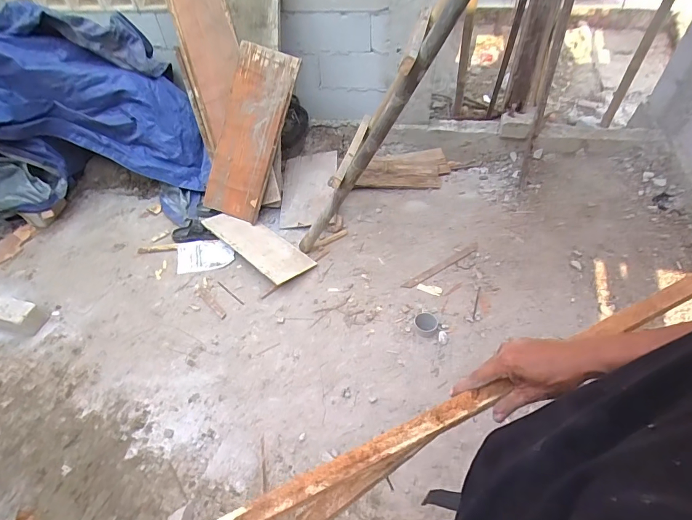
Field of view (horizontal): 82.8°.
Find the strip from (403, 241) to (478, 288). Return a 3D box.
[{"bbox_3d":[0.451,0.030,1.837,0.440,0.008,0.045,-27,55,-17],"label":"strip"}]

